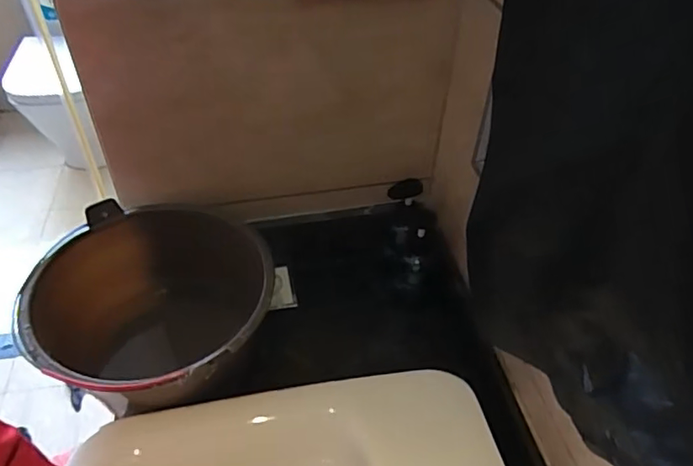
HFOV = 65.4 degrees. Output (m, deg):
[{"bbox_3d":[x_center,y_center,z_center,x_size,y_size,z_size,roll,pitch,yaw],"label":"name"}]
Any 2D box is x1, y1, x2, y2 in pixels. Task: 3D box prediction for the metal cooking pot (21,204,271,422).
[{"bbox_3d":[-0.226,0.123,0.673,0.255,0.214,0.265,1,44,-1],"label":"metal cooking pot"}]

